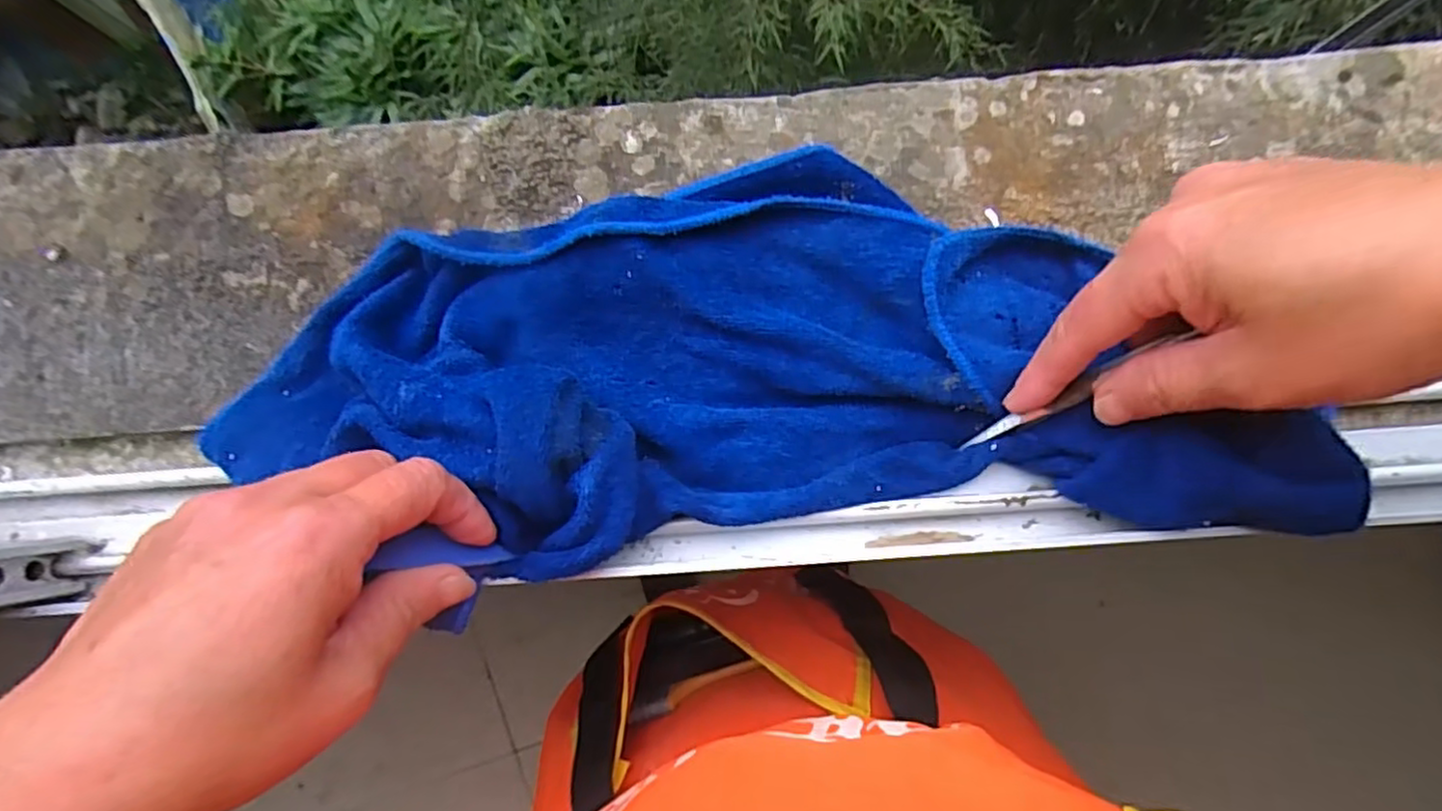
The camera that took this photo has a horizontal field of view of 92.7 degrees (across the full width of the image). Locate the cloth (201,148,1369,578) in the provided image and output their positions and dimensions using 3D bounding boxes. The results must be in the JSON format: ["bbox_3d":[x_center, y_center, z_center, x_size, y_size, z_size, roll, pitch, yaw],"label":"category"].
[{"bbox_3d":[0.009,-0.019,0.257,0.382,0.055,0.152,1,86,1],"label":"cloth"}]

